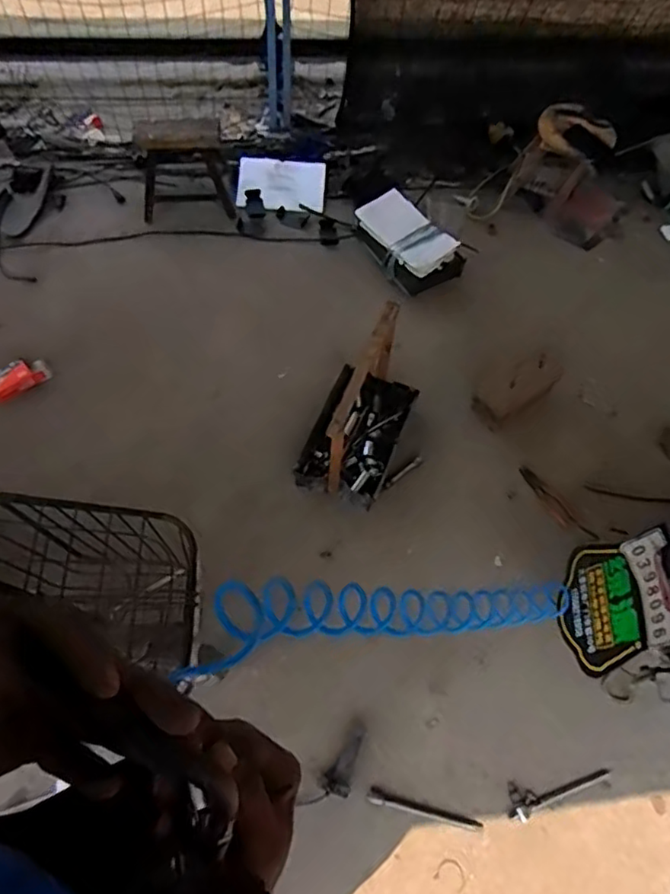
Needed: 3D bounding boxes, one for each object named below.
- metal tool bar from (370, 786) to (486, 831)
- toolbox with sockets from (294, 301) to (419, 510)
[{"bbox_3d":[0.185,0.756,1.260,0.234,0.012,0.029,15,62,4],"label":"metal tool bar"},{"bbox_3d":[0.057,-0.115,1.489,0.220,0.361,0.394,21,62,7],"label":"toolbox with sockets"}]

